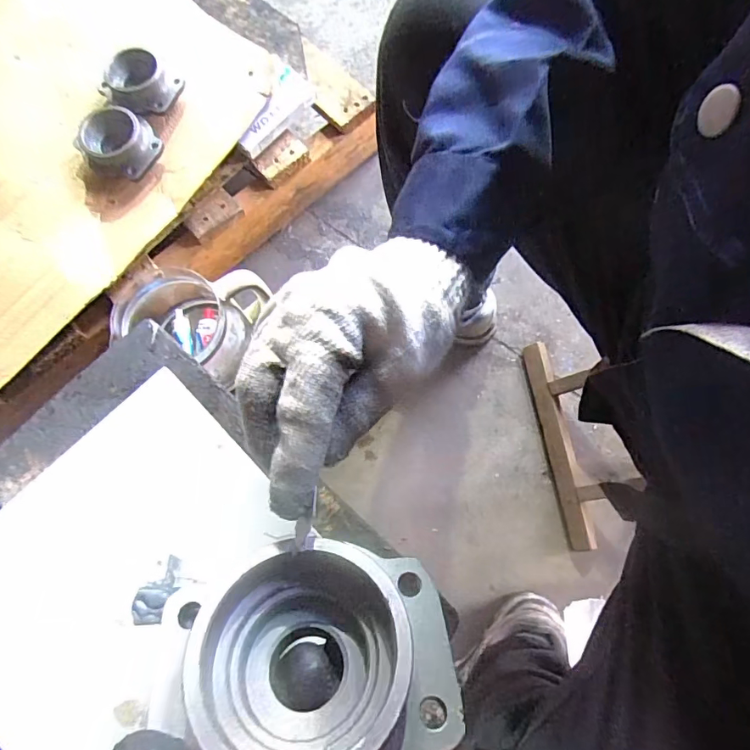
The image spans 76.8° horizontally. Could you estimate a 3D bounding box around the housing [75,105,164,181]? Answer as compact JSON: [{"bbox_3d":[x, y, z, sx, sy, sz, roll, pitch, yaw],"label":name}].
[{"bbox_3d":[-0.376,-0.339,0.700,0.092,0.061,0.100,0,76,1],"label":"housing"}]

